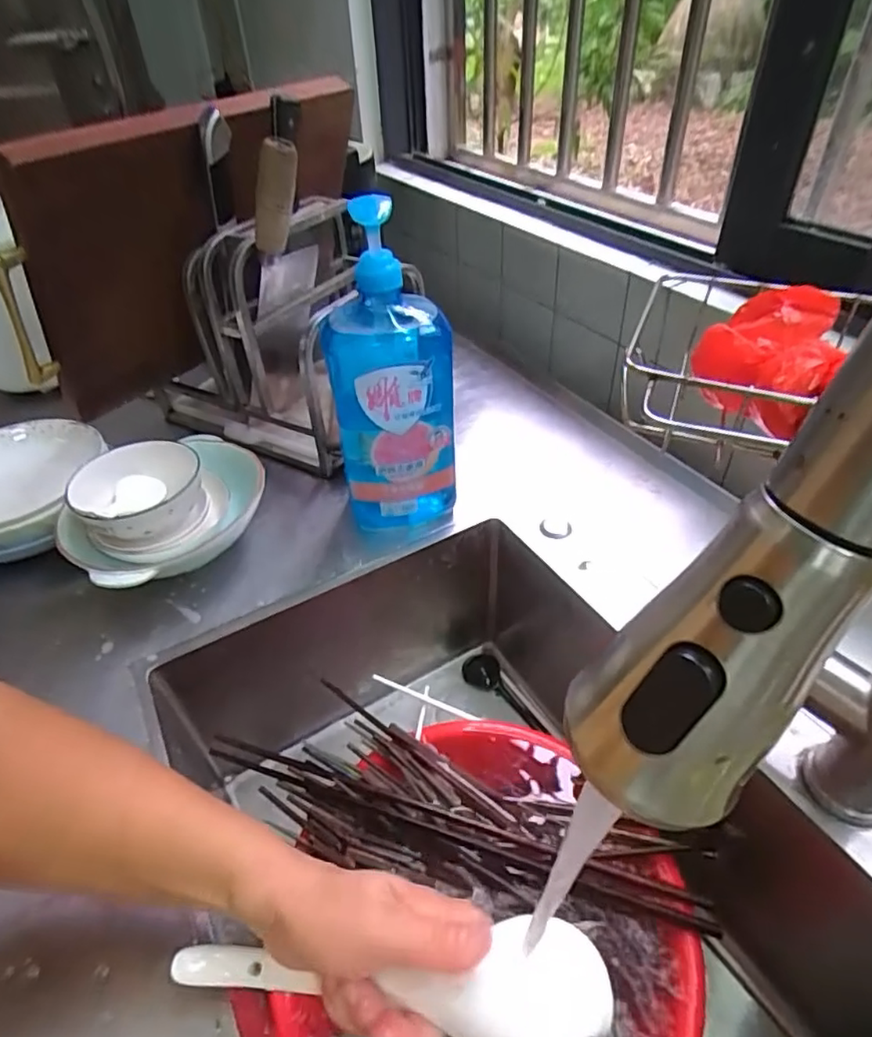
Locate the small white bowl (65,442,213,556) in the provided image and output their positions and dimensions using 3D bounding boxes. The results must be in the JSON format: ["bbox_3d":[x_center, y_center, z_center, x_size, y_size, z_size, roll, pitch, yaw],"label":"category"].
[{"bbox_3d":[-0.268,-0.017,0.558,0.091,0.056,0.100,-2,42,2],"label":"small white bowl"}]

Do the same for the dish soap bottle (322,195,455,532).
[{"bbox_3d":[-0.040,-0.110,0.523,0.099,0.286,0.057,-17,44,-13],"label":"dish soap bottle"}]

